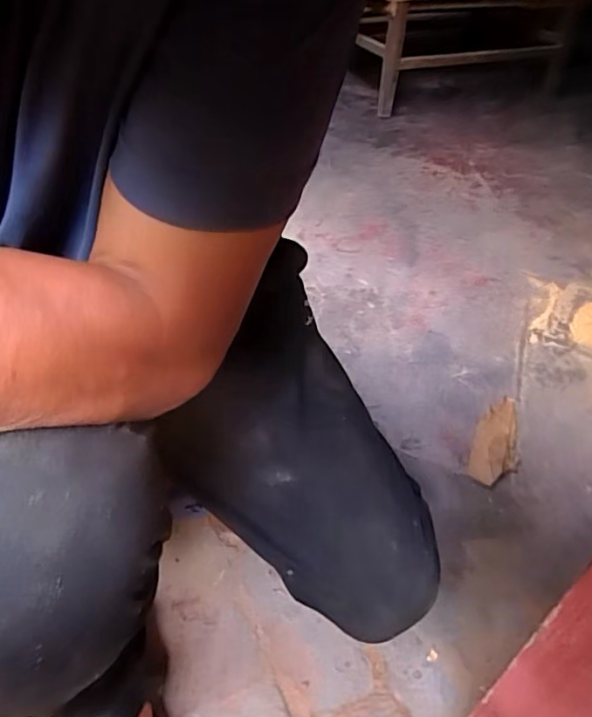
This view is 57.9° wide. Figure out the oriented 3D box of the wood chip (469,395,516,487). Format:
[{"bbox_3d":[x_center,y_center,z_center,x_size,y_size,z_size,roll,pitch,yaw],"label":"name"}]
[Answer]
[{"bbox_3d":[0.315,0.123,0.850,0.061,0.009,0.187,16,44,16],"label":"wood chip"}]

